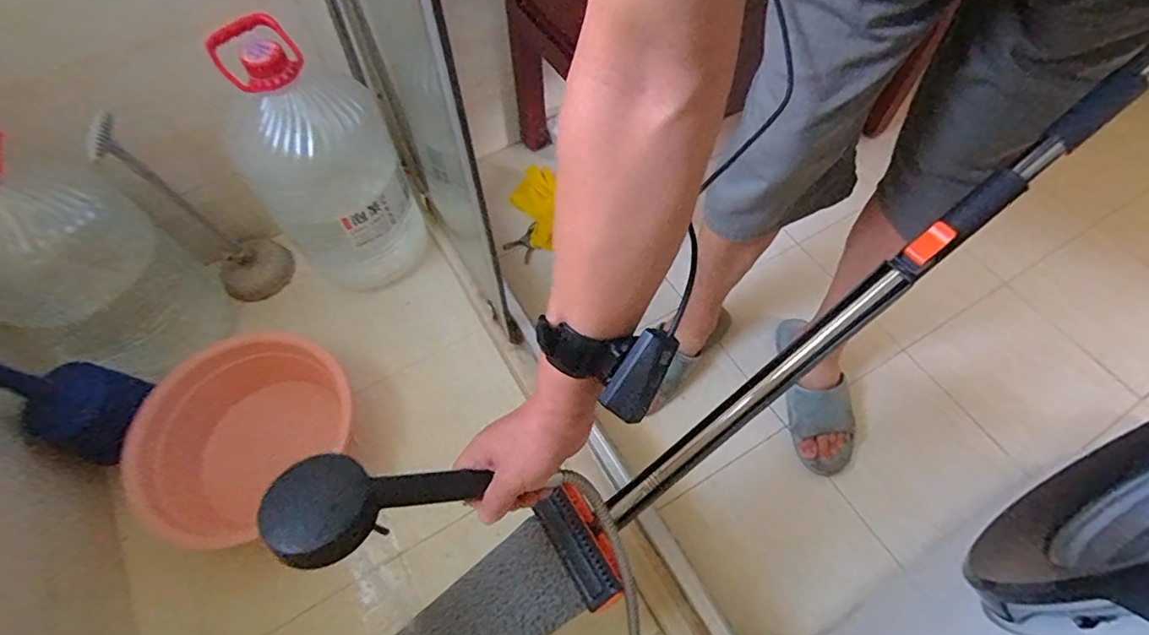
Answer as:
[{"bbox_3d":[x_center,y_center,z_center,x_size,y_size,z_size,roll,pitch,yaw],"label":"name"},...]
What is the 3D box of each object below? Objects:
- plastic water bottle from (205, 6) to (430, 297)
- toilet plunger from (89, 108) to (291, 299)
[{"bbox_3d":[-0.436,-0.253,0.962,0.245,0.448,0.224,-27,63,-14],"label":"plastic water bottle"},{"bbox_3d":[-0.668,-0.192,0.979,0.143,0.381,0.157,-36,66,-18],"label":"toilet plunger"}]

